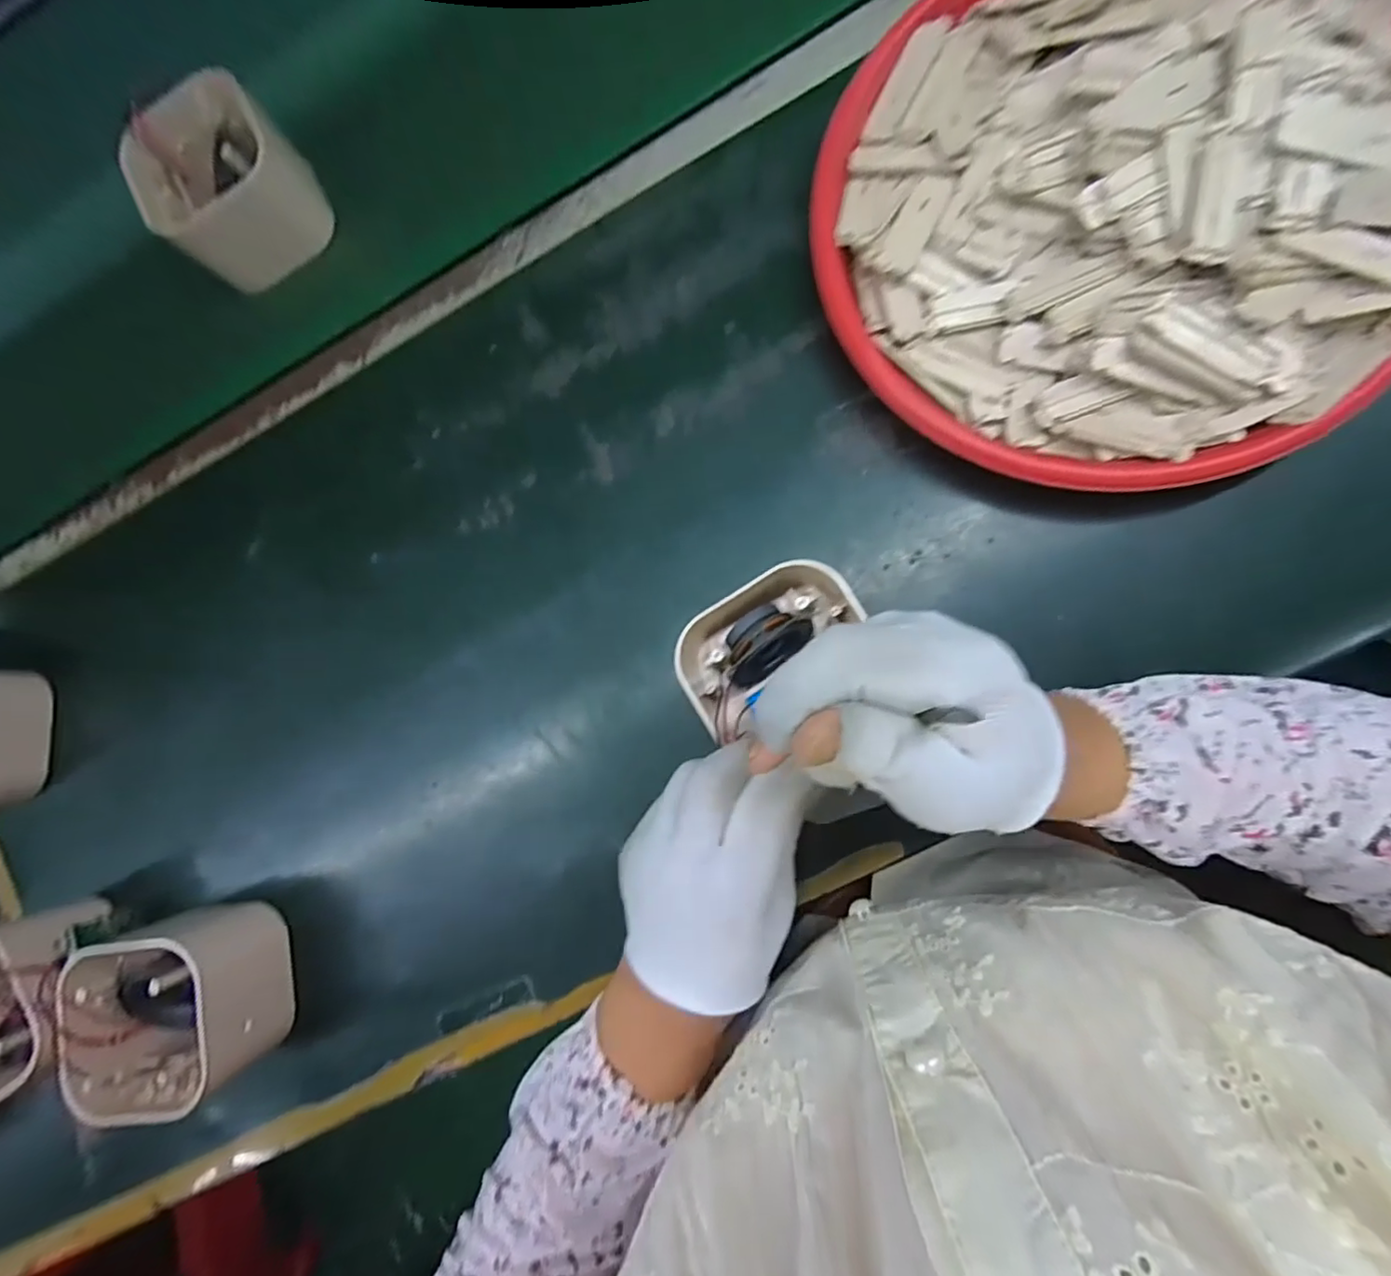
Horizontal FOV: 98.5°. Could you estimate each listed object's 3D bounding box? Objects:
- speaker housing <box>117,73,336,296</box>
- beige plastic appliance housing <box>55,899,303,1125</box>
[{"bbox_3d":[-0.298,-0.290,0.384,0.093,0.050,0.091,-34,82,5],"label":"speaker housing"},{"bbox_3d":[-0.289,0.209,0.343,0.096,0.064,0.097,-21,84,7],"label":"beige plastic appliance housing"}]

